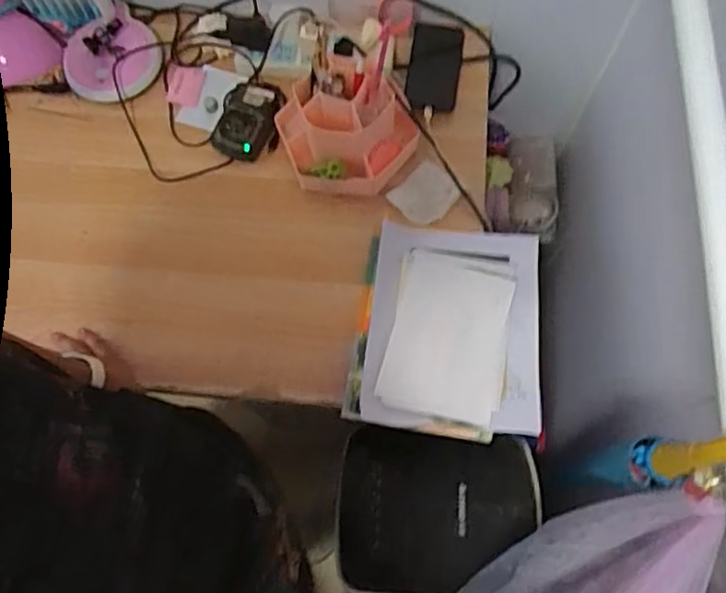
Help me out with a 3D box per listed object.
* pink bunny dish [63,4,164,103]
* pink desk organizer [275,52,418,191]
[{"bbox_3d":[-0.367,-0.349,0.938,0.137,0.032,0.124,-42,94,-11],"label":"pink bunny dish"},{"bbox_3d":[-0.025,-0.223,0.845,0.189,0.107,0.139,3,70,2],"label":"pink desk organizer"}]

